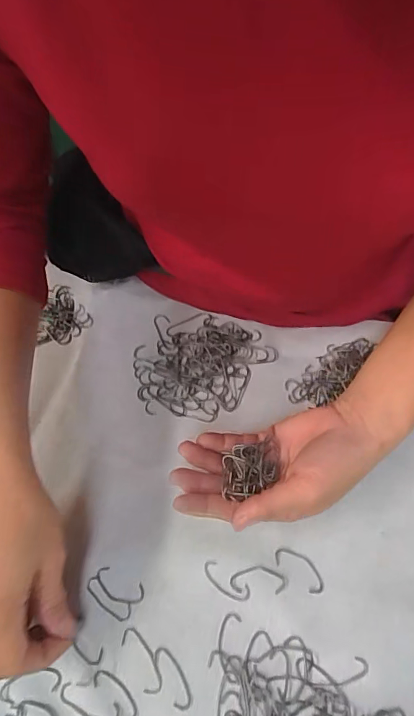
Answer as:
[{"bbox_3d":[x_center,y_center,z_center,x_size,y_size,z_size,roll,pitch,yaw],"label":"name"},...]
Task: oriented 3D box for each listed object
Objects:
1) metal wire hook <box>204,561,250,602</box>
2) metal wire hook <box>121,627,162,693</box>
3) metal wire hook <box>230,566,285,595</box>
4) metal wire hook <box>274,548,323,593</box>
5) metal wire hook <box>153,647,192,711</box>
[{"bbox_3d":[0.013,0.157,0.308,0.037,0.004,0.013,29,65,19],"label":"metal wire hook"},{"bbox_3d":[-0.043,0.197,0.289,0.015,0.004,0.041,-32,63,-14],"label":"metal wire hook"},{"bbox_3d":[0.035,0.155,0.307,0.038,0.004,0.016,1,60,4],"label":"metal wire hook"},{"bbox_3d":[0.066,0.148,0.309,0.038,0.004,0.017,34,67,21],"label":"metal wire hook"},{"bbox_3d":[-0.023,0.205,0.282,0.013,0.004,0.037,-30,62,-14],"label":"metal wire hook"}]

